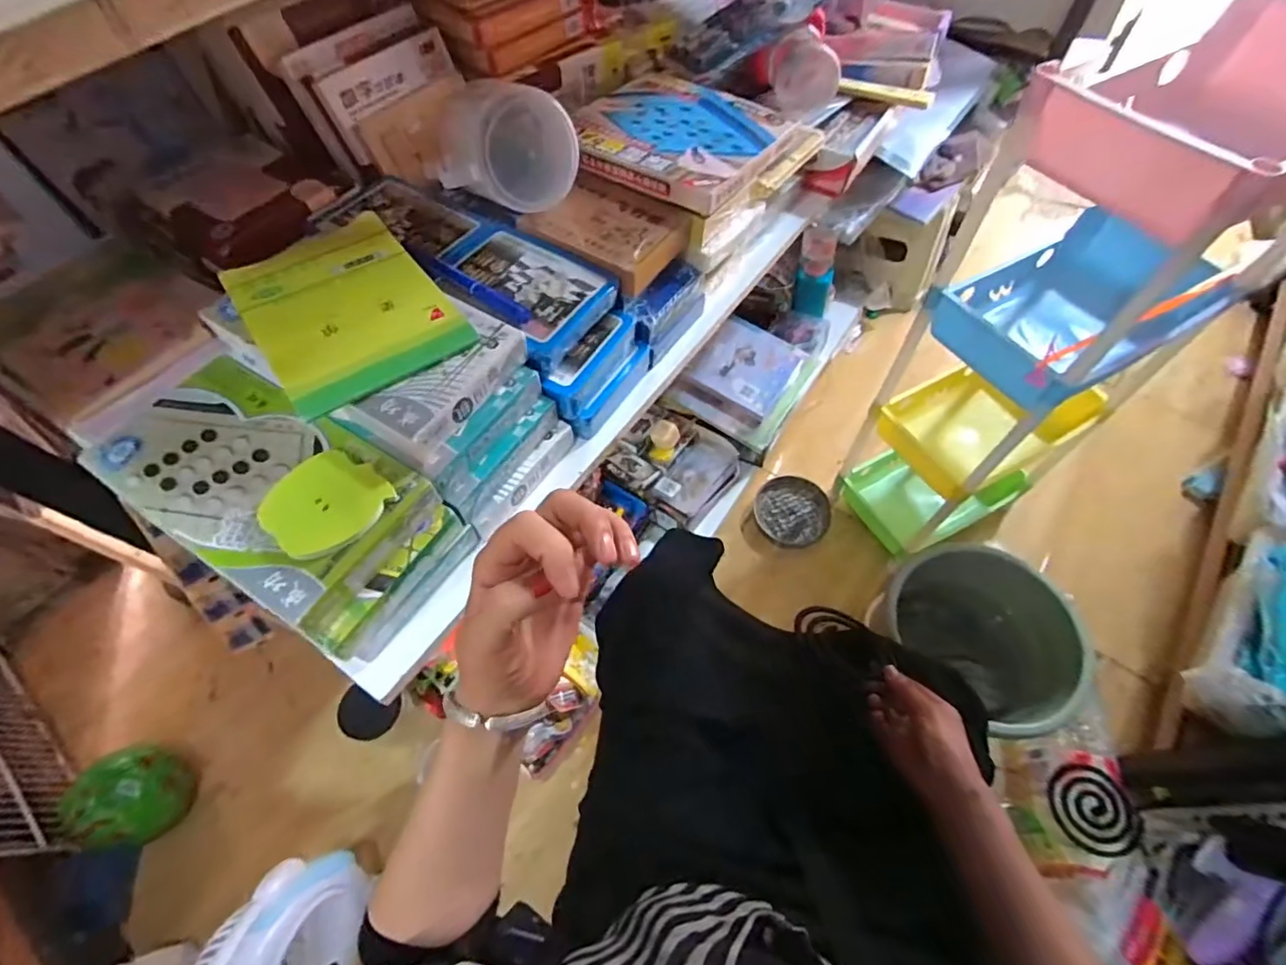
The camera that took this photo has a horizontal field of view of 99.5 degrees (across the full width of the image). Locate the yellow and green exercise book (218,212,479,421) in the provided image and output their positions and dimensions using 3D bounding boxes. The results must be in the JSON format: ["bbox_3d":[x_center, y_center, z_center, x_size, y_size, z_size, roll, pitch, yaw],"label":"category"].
[{"bbox_3d":[-0.219,-0.131,0.401,0.124,0.020,0.172,-35,63,-16],"label":"yellow and green exercise book"}]

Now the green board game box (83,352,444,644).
[{"bbox_3d":[-0.257,0.000,0.377,0.220,0.045,0.112,27,65,18],"label":"green board game box"}]

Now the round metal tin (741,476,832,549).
[{"bbox_3d":[0.278,0.057,1.073,0.162,0.040,0.146,-2,59,3],"label":"round metal tin"}]

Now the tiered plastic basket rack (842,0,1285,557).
[{"bbox_3d":[0.504,-0.136,0.748,0.273,0.764,0.199,-25,61,-11],"label":"tiered plastic basket rack"}]

